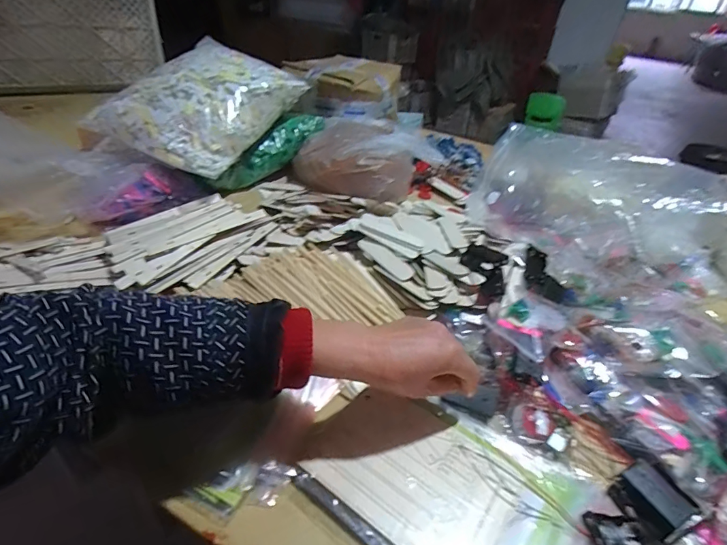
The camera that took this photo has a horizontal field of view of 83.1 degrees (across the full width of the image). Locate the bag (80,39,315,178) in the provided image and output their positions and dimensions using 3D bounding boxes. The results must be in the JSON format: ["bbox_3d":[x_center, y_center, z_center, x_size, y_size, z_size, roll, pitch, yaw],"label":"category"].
[{"bbox_3d":[-0.311,-0.337,0.807,0.243,0.131,0.345,21,47,19],"label":"bag"}]

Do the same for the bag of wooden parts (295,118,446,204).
[{"bbox_3d":[0.009,-0.259,0.909,0.281,0.096,0.218,-27,47,-36],"label":"bag of wooden parts"}]

